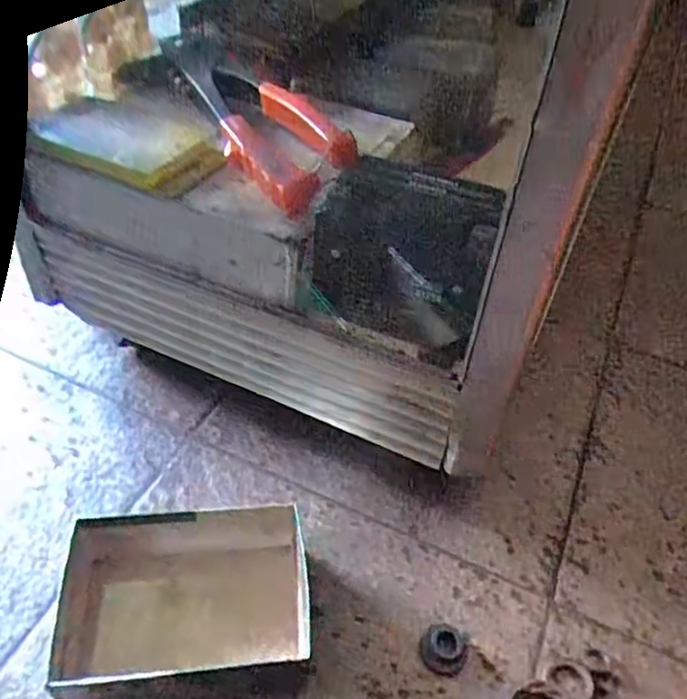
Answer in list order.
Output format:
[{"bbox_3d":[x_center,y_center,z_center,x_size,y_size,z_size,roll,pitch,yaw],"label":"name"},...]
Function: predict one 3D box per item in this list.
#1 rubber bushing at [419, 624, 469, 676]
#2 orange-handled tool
[{"bbox_3d":[0.067,0.194,0.420,0.030,0.017,0.032,3,45,-3],"label":"rubber bushing"},{"bbox_3d":[-0.076,-0.190,0.484,0.066,0.026,0.285,-19,51,-24],"label":"orange-handled tool"}]

